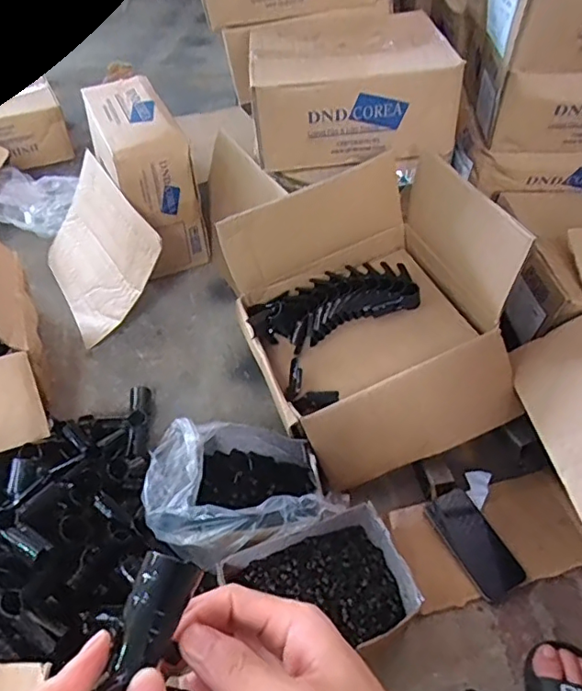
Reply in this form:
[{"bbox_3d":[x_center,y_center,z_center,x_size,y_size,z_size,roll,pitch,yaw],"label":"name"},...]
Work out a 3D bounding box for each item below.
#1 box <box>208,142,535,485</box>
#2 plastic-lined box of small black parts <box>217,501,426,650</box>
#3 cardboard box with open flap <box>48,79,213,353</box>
[{"bbox_3d":[0.108,-0.059,0.813,0.329,0.256,0.401,-13,49,-13],"label":"box"},{"bbox_3d":[0.032,0.301,0.660,0.208,0.079,0.144,-18,51,-17],"label":"plastic-lined box of small black parts"},{"bbox_3d":[-0.345,-0.284,1.071,0.299,0.276,0.445,-19,51,-18],"label":"cardboard box with open flap"}]

